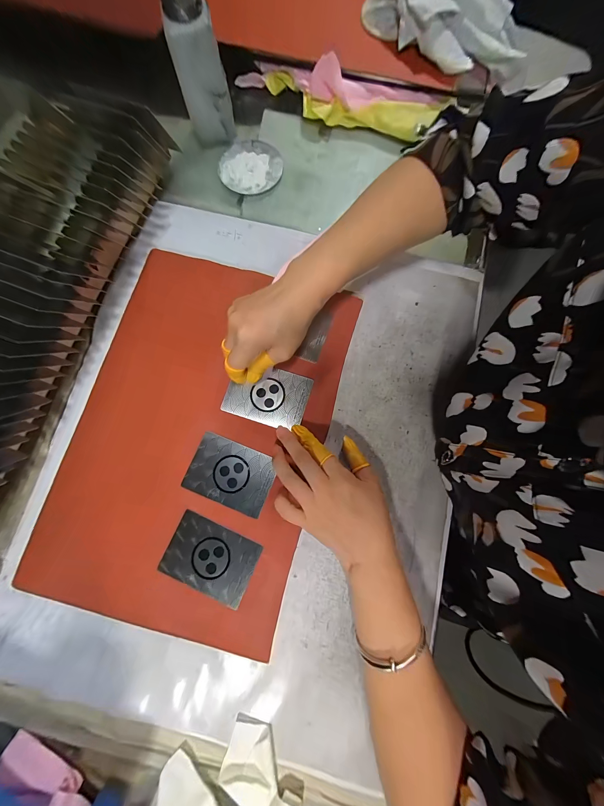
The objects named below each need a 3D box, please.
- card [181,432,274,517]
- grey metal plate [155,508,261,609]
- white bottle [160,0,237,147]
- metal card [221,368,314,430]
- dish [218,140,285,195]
[{"bbox_3d":[-0.072,0.073,0.278,0.083,0.009,0.061,23,80,-1],"label":"card"},{"bbox_3d":[-0.089,0.152,0.265,0.085,0.004,0.059,24,77,3],"label":"grey metal plate"},{"bbox_3d":[-0.113,-0.380,0.308,0.054,0.125,0.046,-3,79,0],"label":"white bottle"},{"bbox_3d":[-0.037,-0.009,0.295,0.087,0.004,0.062,17,80,3],"label":"metal card"},{"bbox_3d":[-0.066,-0.313,0.358,0.080,0.005,0.081,0,79,0],"label":"dish"}]

